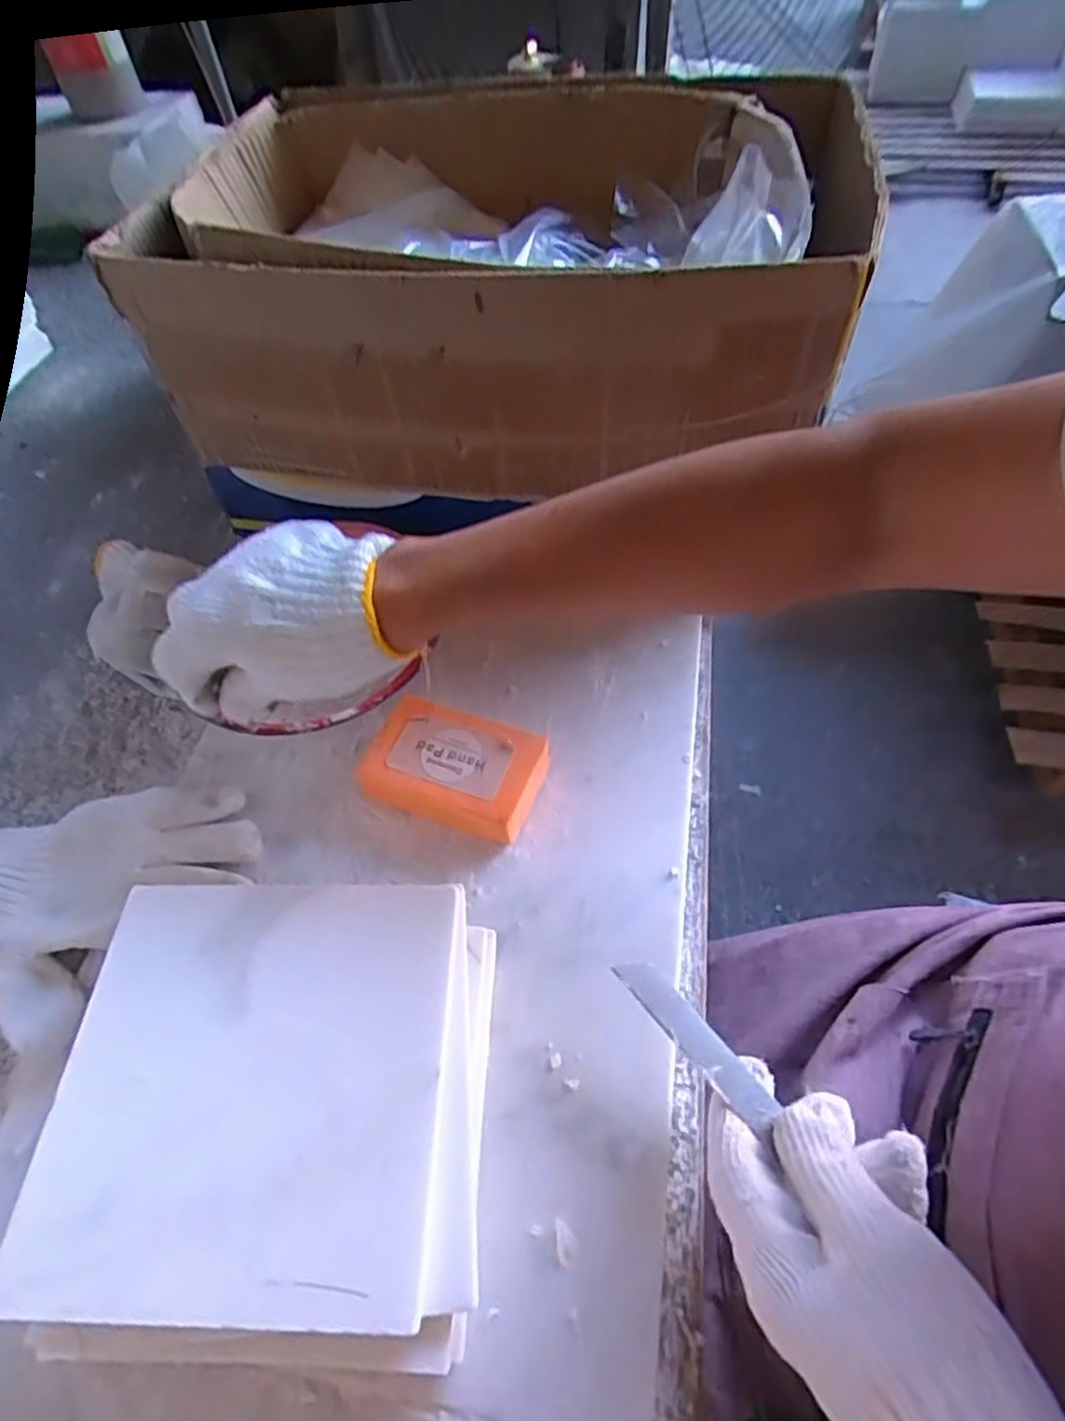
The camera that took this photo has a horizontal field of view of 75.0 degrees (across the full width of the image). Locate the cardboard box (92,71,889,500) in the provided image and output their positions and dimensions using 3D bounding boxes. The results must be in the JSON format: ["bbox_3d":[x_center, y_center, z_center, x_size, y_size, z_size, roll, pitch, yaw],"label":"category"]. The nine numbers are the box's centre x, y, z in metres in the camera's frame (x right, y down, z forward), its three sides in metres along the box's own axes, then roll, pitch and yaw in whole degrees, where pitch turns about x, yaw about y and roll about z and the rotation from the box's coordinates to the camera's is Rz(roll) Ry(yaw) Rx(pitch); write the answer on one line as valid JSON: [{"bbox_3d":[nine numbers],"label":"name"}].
[{"bbox_3d":[-0.012,-0.291,0.466,0.409,0.158,0.299,12,59,12],"label":"cardboard box"}]

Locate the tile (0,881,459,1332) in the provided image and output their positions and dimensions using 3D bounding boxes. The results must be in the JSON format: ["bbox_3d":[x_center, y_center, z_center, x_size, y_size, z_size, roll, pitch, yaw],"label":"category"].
[{"bbox_3d":[-0.111,0.142,0.276,0.149,0.005,0.151,-1,55,4],"label":"tile"}]

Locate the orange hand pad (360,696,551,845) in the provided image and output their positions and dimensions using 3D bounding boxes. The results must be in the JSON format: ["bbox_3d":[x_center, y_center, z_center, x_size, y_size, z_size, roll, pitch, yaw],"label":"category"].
[{"bbox_3d":[-0.044,0.034,0.398,0.095,0.033,0.062,20,59,17],"label":"orange hand pad"}]

